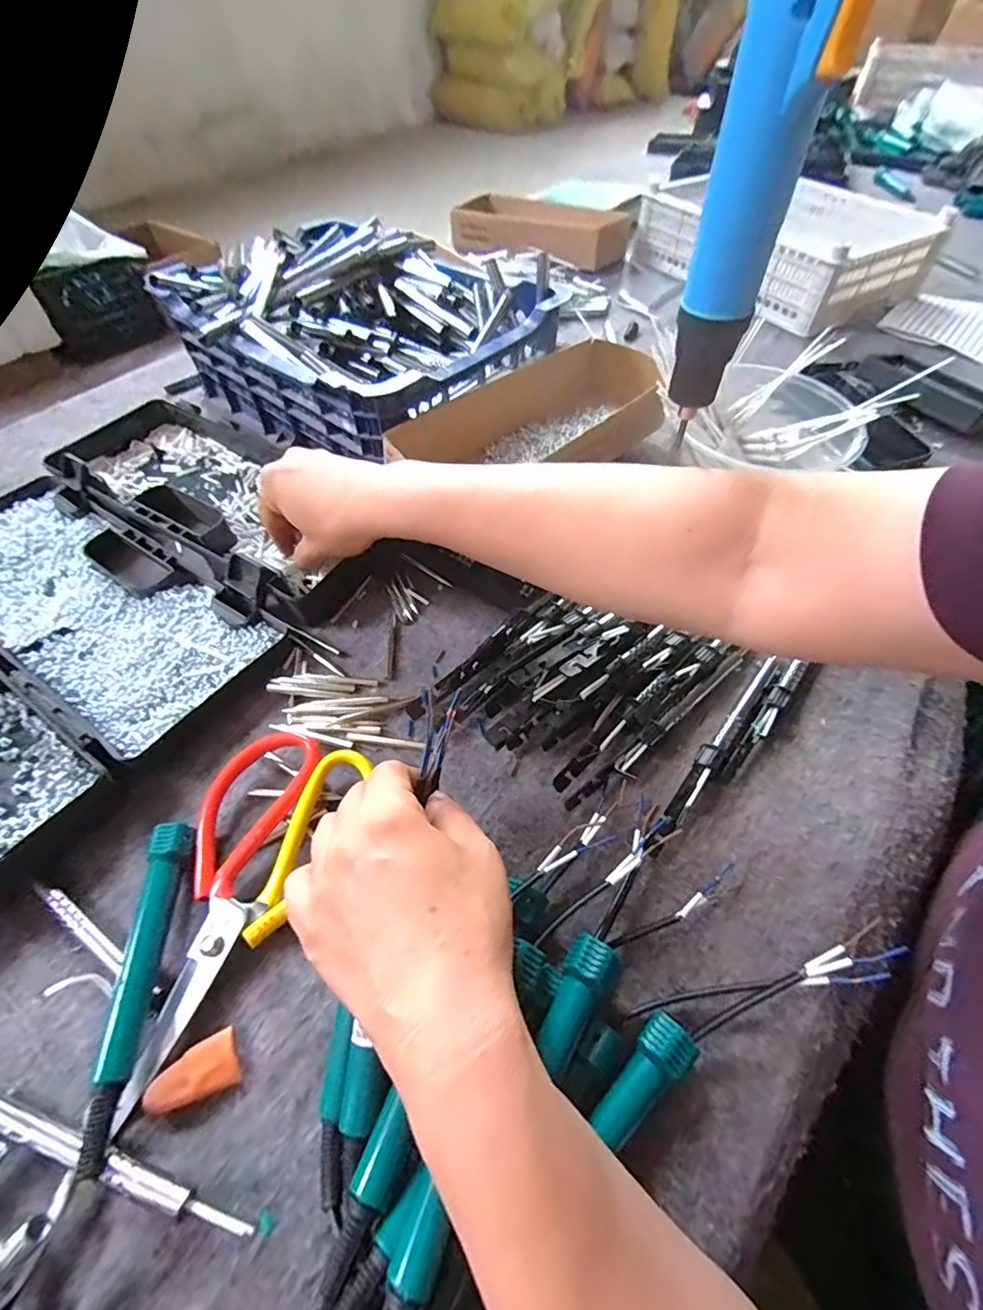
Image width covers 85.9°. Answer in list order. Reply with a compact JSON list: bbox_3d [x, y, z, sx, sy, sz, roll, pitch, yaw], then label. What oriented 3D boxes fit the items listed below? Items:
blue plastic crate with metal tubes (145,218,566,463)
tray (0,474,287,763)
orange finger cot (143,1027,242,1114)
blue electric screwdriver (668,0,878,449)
[{"bbox_3d":[-0.137,-0.313,0.548,0.338,0.125,0.280,39,63,23],"label":"blue plastic crate with metal tubes"},{"bbox_3d":[-0.331,-0.053,0.425,0.333,0.023,0.133,30,60,18],"label":"tray"},{"bbox_3d":[-0.143,0.200,0.252,0.037,0.011,0.022,-21,58,-15],"label":"orange finger cot"},{"bbox_3d":[0.101,-0.188,0.201,0.035,0.194,0.030,10,55,8],"label":"blue electric screwdriver"}]

